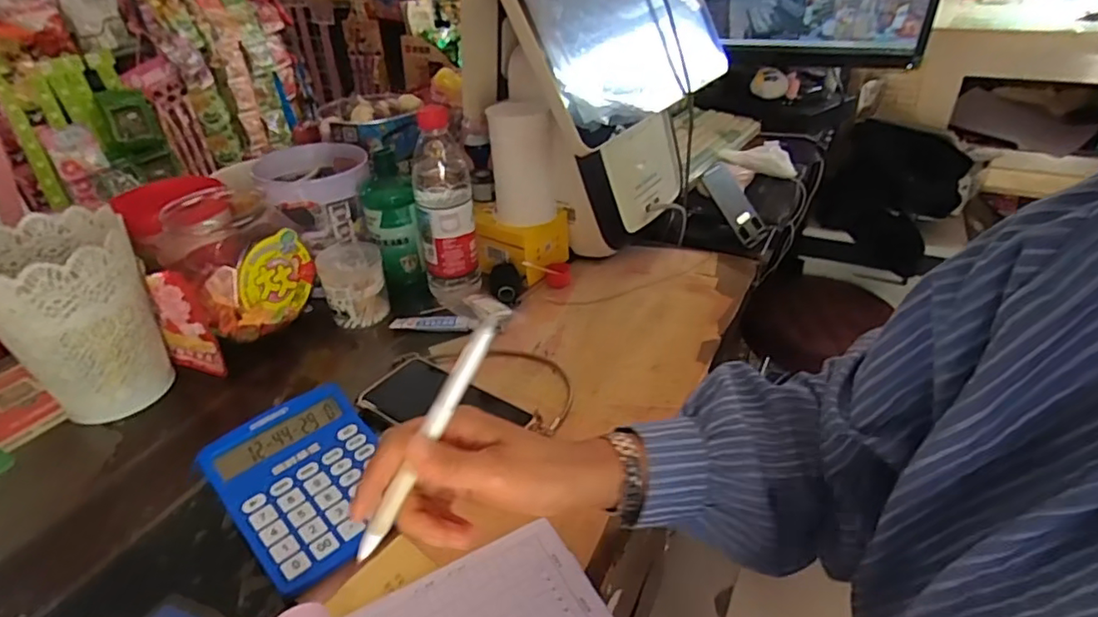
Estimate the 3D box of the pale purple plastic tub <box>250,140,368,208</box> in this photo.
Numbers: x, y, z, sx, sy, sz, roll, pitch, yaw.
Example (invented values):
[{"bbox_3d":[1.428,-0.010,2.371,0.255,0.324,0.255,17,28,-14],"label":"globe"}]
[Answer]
[{"bbox_3d":[-0.293,-0.165,0.737,0.138,0.038,0.144,-15,35,-18],"label":"pale purple plastic tub"}]

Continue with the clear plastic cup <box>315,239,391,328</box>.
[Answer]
[{"bbox_3d":[-0.227,-0.030,0.701,0.074,0.070,0.084,-15,35,-18],"label":"clear plastic cup"}]

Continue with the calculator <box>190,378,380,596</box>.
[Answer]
[{"bbox_3d":[-0.187,0.129,0.467,0.120,0.038,0.145,-30,42,-35],"label":"calculator"}]

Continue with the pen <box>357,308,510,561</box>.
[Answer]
[{"bbox_3d":[-0.063,0.066,0.321,0.013,0.011,0.151,25,84,35],"label":"pen"}]

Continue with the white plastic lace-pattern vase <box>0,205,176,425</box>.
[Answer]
[{"bbox_3d":[-0.442,0.011,0.566,0.122,0.164,0.130,-25,40,-30],"label":"white plastic lace-pattern vase"}]

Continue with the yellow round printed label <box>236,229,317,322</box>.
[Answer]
[{"bbox_3d":[-0.291,-0.032,0.642,0.009,0.092,0.091,14,37,23],"label":"yellow round printed label"}]

